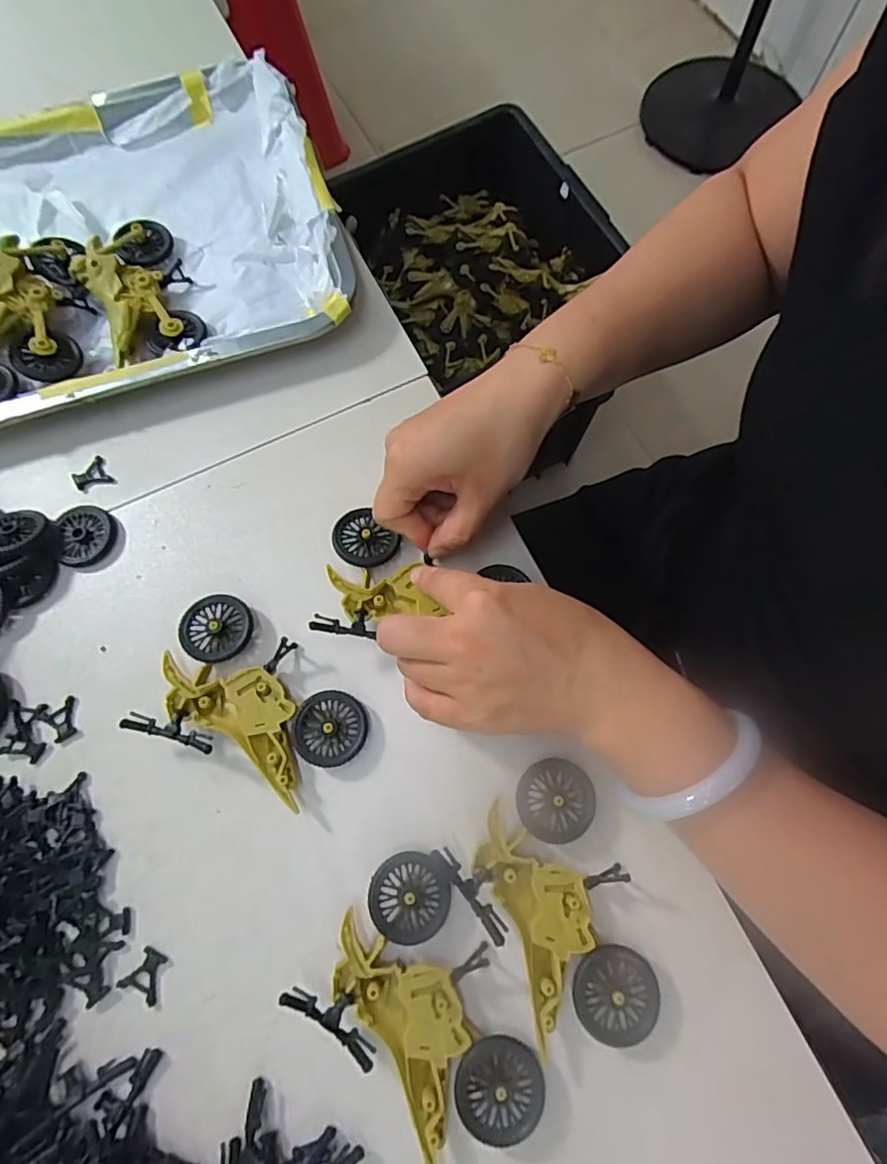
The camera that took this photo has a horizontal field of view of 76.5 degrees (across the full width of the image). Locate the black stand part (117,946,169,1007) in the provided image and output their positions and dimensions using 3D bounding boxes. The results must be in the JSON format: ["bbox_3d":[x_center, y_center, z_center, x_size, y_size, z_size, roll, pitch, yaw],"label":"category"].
[{"bbox_3d":[-0.139,0.184,0.263,0.020,0.004,0.020,25,76,9],"label":"black stand part"}]

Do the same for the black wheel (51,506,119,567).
[{"bbox_3d":[-0.212,-0.027,0.331,0.034,0.006,0.036,-1,73,2],"label":"black wheel"}]

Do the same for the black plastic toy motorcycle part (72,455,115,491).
[{"bbox_3d":[-0.218,-0.066,0.348,0.019,0.004,0.020,-32,75,-7],"label":"black plastic toy motorcycle part"}]

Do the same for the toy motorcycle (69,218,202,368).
[{"bbox_3d":[-0.200,-0.191,0.370,0.061,0.027,0.113,-26,74,-6],"label":"toy motorcycle"}]

